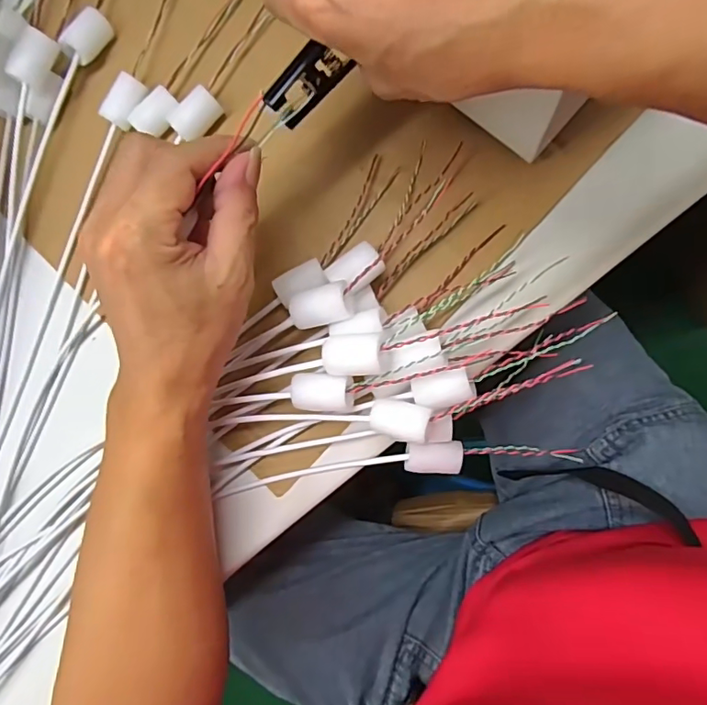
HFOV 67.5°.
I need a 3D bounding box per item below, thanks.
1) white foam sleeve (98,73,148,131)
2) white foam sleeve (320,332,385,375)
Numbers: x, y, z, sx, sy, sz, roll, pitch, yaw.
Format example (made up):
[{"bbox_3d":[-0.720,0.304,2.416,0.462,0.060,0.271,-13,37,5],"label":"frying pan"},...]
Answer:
[{"bbox_3d":[-0.154,-0.169,0.357,0.020,0.015,0.033,26,89,7],"label":"white foam sleeve"},{"bbox_3d":[0.000,0.001,0.284,0.032,0.017,0.022,-3,86,6],"label":"white foam sleeve"}]

